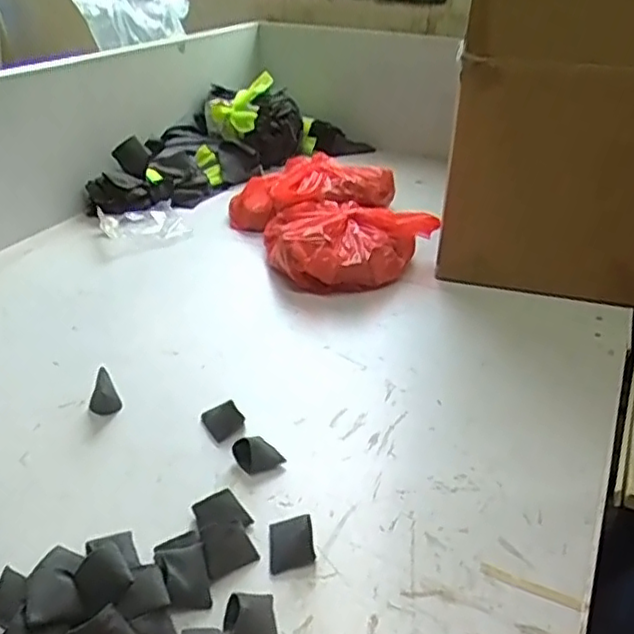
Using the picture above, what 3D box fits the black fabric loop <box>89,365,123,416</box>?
[{"bbox_3d":[-0.219,0.077,0.673,0.030,0.035,0.034,-12,34,-21],"label":"black fabric loop"}]

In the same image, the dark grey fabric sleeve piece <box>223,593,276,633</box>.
[{"bbox_3d":[-0.047,0.212,0.461,0.035,0.028,0.043,-6,32,-12],"label":"dark grey fabric sleeve piece"}]

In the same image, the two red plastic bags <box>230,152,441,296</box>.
[{"bbox_3d":[0.026,-0.157,1.004,0.265,0.081,0.345,-13,35,-23],"label":"two red plastic bags"}]

